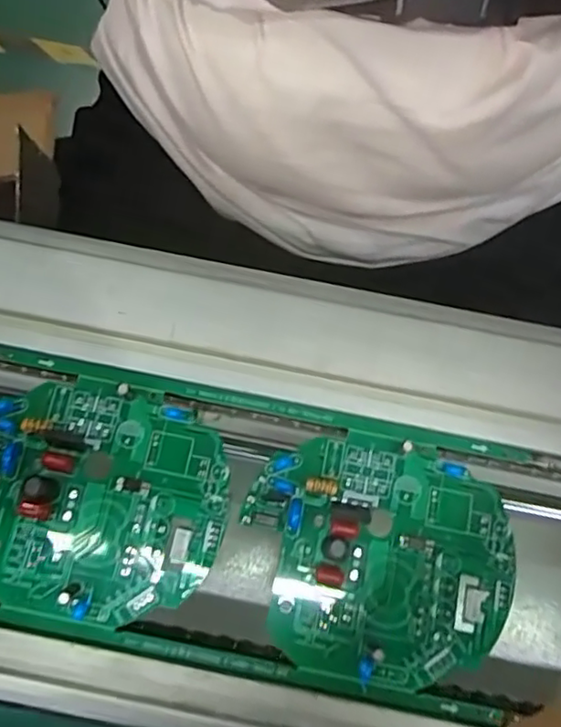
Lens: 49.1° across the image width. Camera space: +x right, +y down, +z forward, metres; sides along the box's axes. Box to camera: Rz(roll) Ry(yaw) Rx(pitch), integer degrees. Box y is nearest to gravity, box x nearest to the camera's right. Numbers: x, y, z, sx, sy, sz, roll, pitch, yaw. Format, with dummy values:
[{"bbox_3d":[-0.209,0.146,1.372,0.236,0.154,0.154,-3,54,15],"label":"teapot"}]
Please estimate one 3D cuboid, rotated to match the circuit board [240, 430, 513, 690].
[{"bbox_3d":[0.035,0.068,0.218,0.094,0.012,0.082,14,77,2],"label":"circuit board"}]

